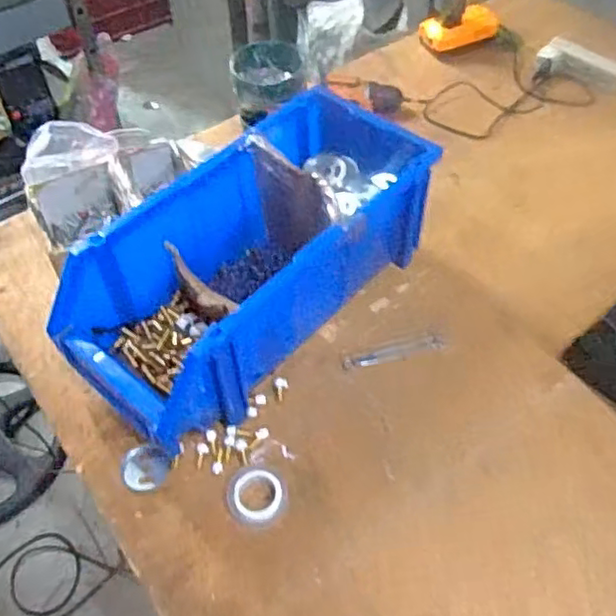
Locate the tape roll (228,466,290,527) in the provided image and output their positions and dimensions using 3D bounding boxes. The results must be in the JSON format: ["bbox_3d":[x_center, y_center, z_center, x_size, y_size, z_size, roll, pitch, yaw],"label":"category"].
[{"bbox_3d":[-0.053,0.196,0.663,0.061,0.013,0.066,-1,53,1],"label":"tape roll"}]

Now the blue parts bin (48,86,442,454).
[{"bbox_3d":[-0.063,-0.051,0.755,0.213,0.176,0.443,34,61,24],"label":"blue parts bin"}]

